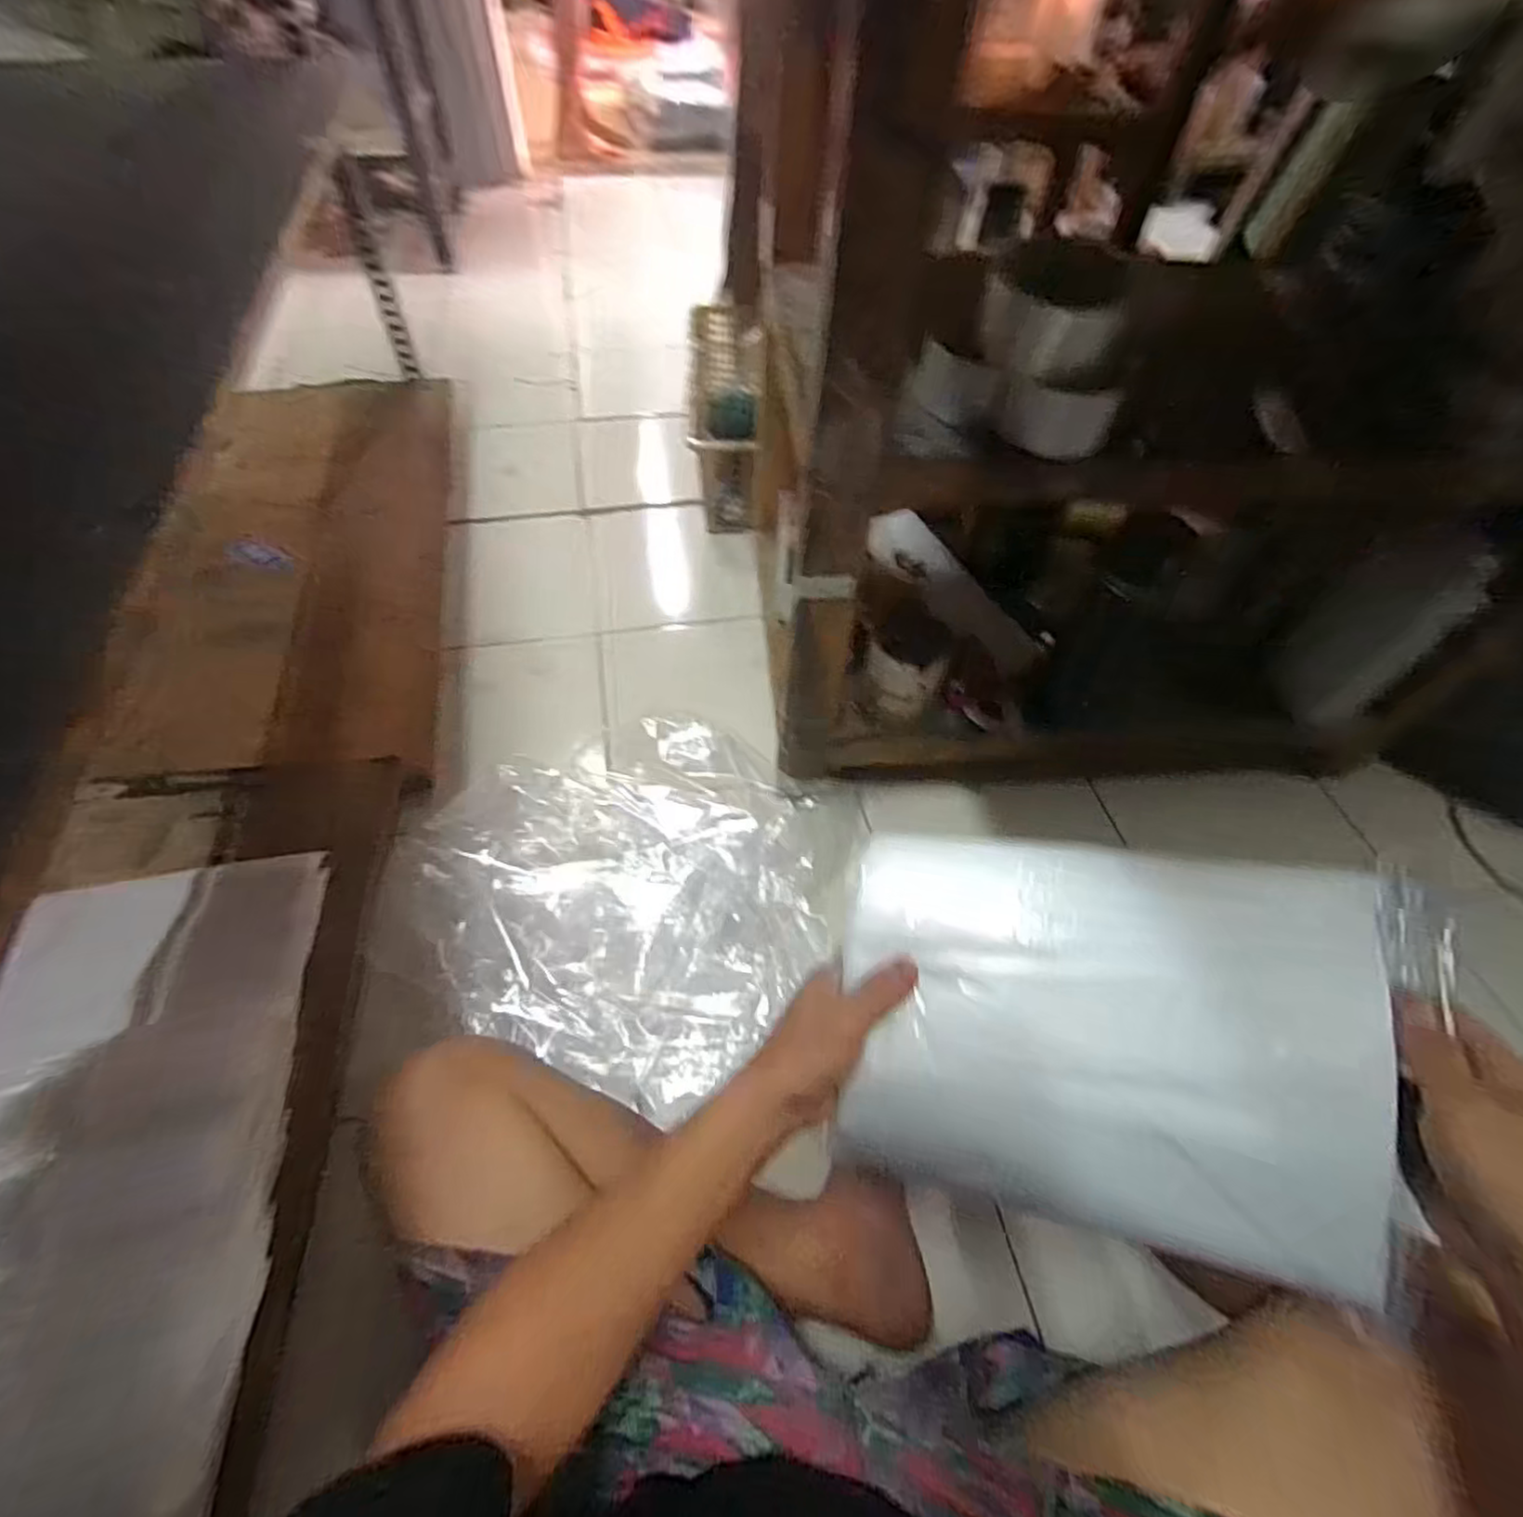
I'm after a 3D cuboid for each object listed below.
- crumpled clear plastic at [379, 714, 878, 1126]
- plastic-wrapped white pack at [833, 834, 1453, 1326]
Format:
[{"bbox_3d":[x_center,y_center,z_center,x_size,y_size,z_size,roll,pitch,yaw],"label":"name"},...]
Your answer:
[{"bbox_3d":[-0.129,0.127,0.740,0.406,0.081,0.396,25,57,13],"label":"crumpled clear plastic"},{"bbox_3d":[0.196,0.160,0.390,0.292,0.020,0.213,8,88,16],"label":"plastic-wrapped white pack"}]

